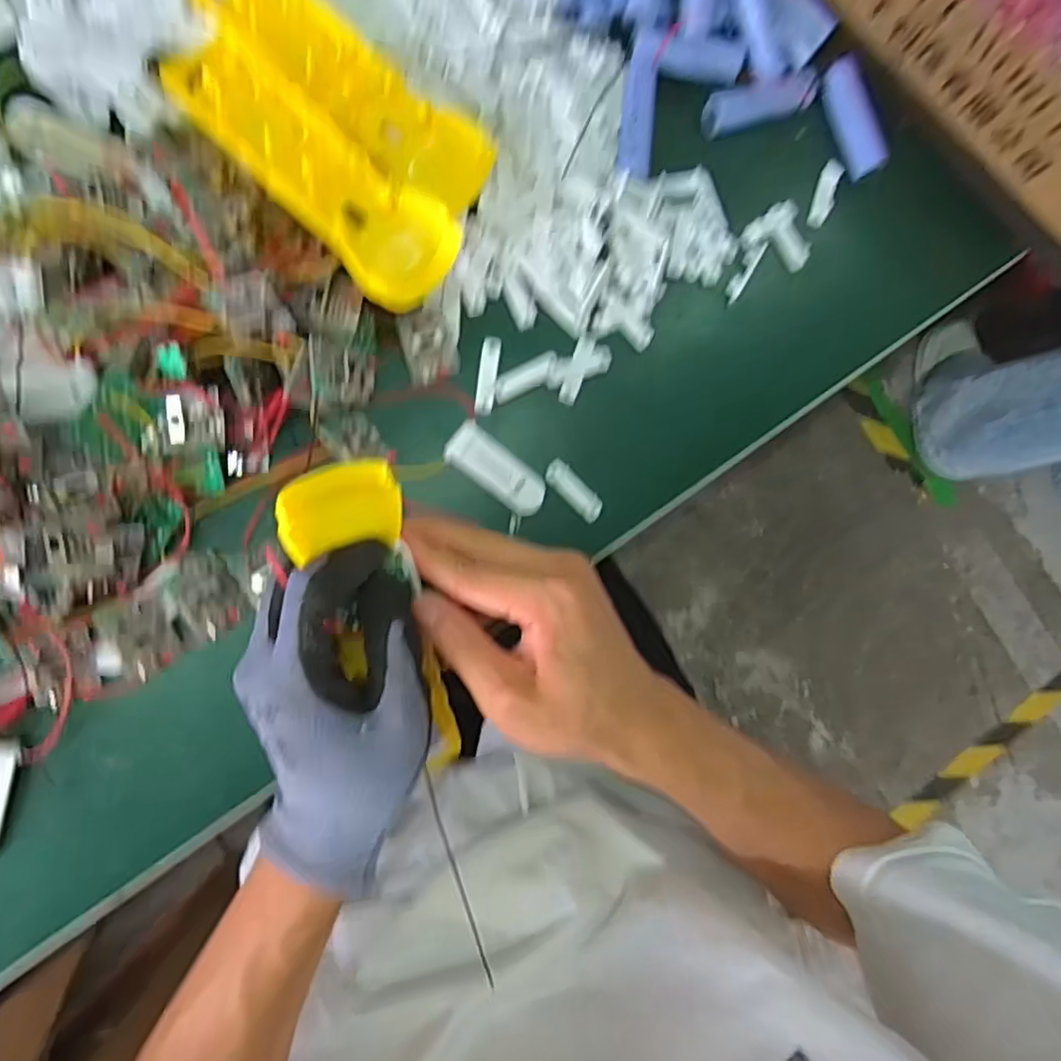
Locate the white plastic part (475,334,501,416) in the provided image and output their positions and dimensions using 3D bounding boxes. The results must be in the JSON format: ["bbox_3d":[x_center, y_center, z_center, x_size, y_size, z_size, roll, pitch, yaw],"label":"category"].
[{"bbox_3d":[-0.023,-0.084,0.355,0.010,0.005,0.042,8,84,-8],"label":"white plastic part"}]

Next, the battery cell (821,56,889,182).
[{"bbox_3d":[0.192,-0.246,0.393,0.019,0.022,0.069,-18,88,-10],"label":"battery cell"}]

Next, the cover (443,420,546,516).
[{"bbox_3d":[-0.018,-0.032,0.350,0.058,0.006,0.025,39,81,-4],"label":"cover"}]

